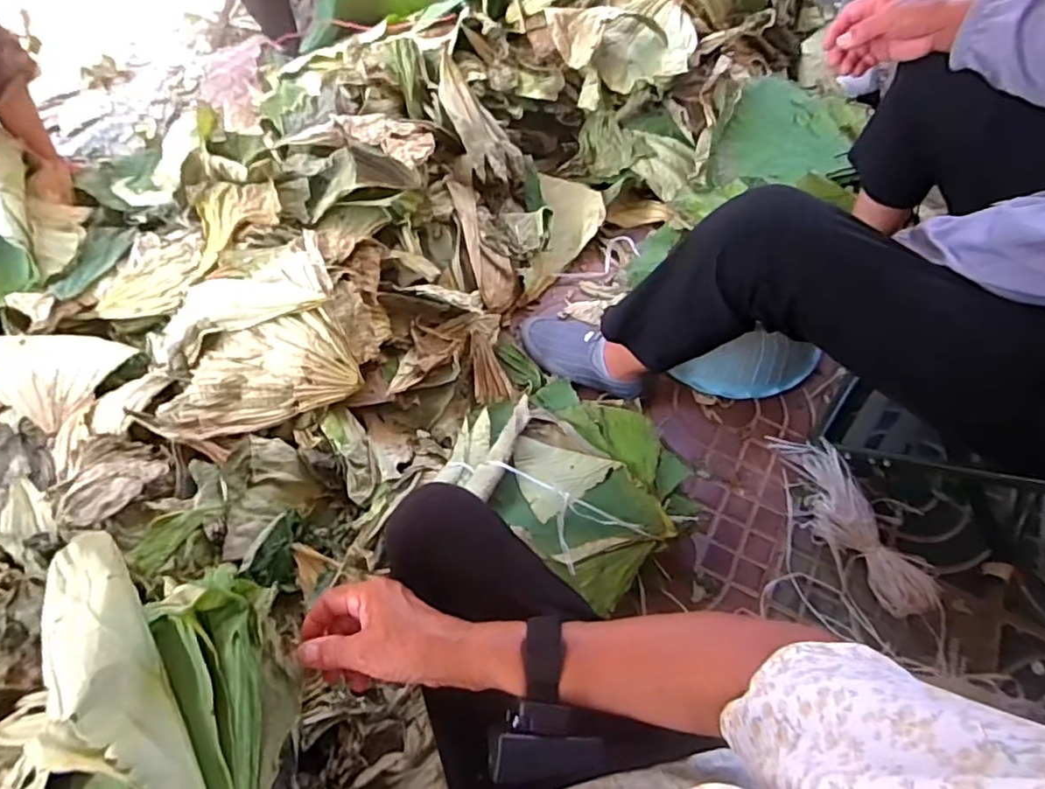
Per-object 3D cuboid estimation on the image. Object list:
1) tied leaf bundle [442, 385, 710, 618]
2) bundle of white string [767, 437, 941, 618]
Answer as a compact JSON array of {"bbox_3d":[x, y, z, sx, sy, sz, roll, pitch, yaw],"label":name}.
[{"bbox_3d":[0.074,0.129,0.966,0.363,0.096,0.288,39,65,20],"label":"tied leaf bundle"},{"bbox_3d":[0.503,0.194,0.955,0.089,0.062,0.323,-24,62,-15],"label":"bundle of white string"}]

